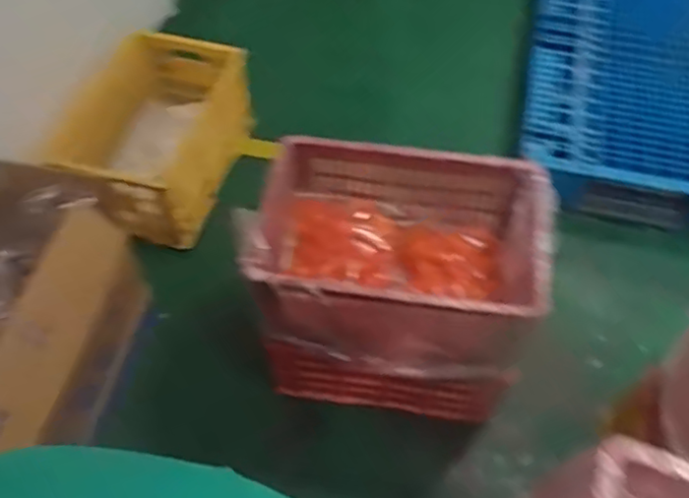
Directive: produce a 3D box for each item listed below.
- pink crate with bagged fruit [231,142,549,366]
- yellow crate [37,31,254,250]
[{"bbox_3d":[0.079,0.002,1.203,0.527,0.240,0.323,5,57,3],"label":"pink crate with bagged fruit"},{"bbox_3d":[-0.451,-0.272,1.691,0.299,0.312,0.521,15,58,9],"label":"yellow crate"}]

